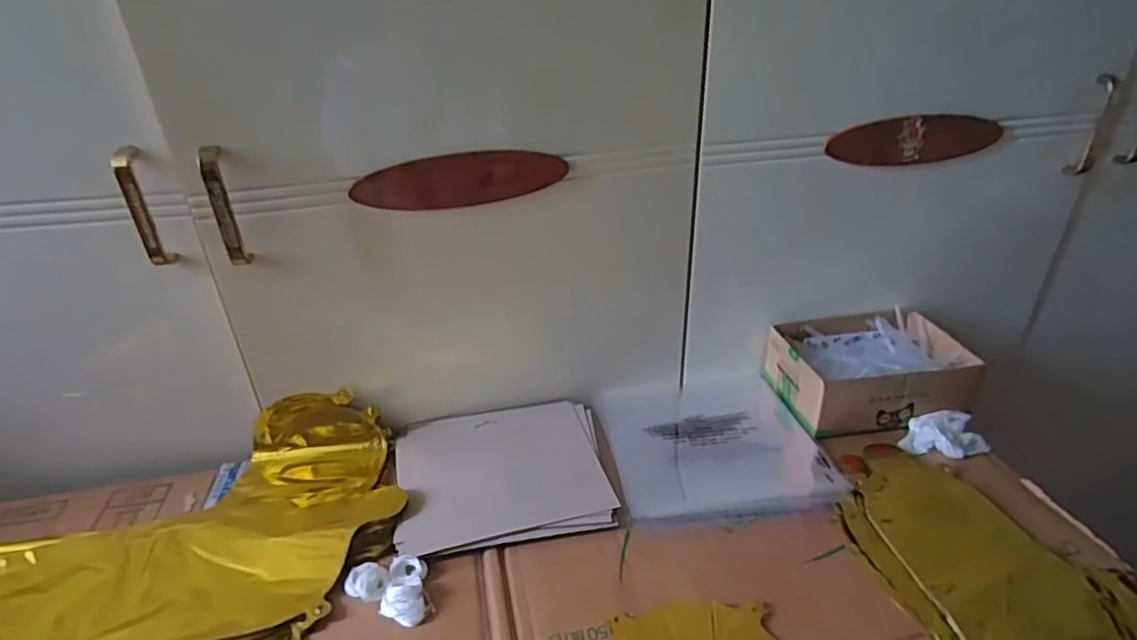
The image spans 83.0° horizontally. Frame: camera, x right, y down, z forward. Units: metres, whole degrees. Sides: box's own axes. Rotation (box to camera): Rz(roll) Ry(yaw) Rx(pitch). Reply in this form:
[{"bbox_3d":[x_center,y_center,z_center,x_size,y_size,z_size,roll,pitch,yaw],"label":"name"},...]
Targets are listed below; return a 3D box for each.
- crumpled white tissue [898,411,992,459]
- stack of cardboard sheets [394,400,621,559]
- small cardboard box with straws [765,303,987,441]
[{"bbox_3d":[0.386,0.119,0.663,0.078,0.021,0.046,-1,31,1],"label":"crumpled white tissue"},{"bbox_3d":[-0.066,0.145,0.632,0.197,0.009,0.175,-7,32,-8],"label":"stack of cardboard sheets"},{"bbox_3d":[0.337,0.054,0.725,0.193,0.066,0.137,-7,32,-9],"label":"small cardboard box with straws"}]

